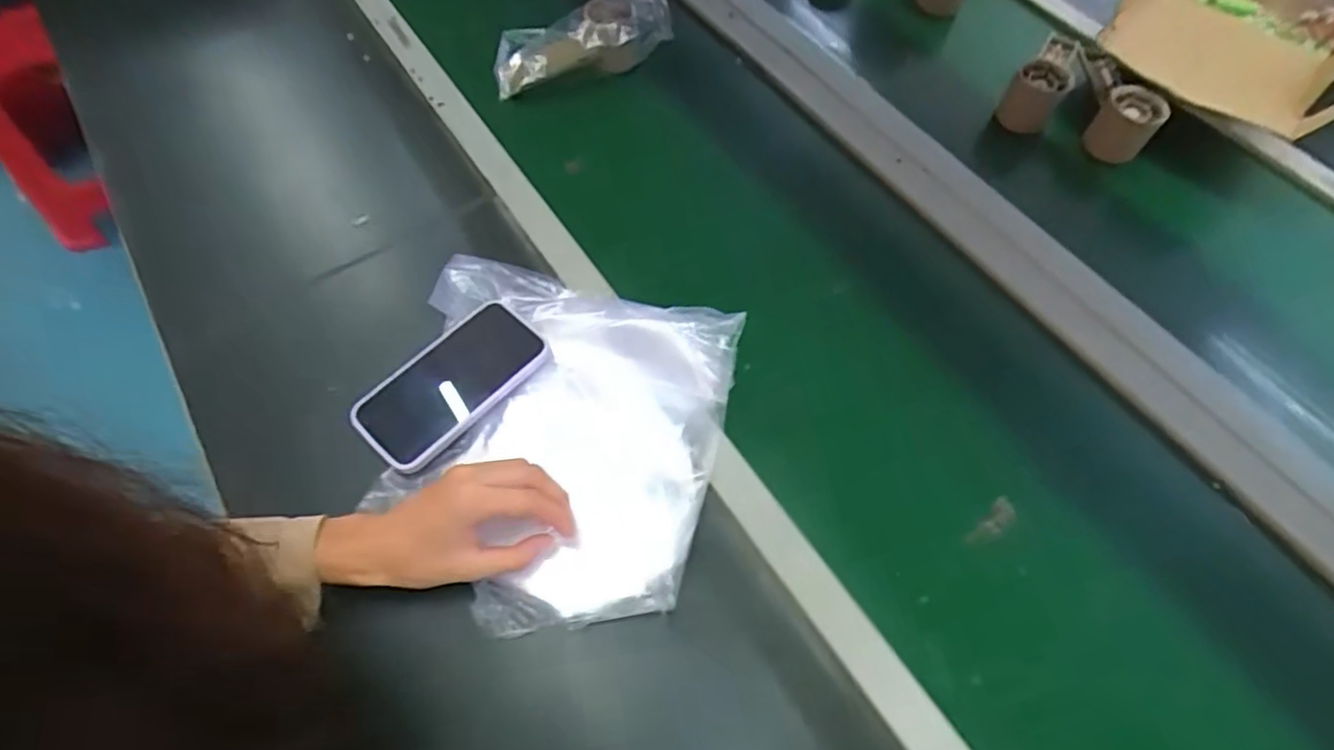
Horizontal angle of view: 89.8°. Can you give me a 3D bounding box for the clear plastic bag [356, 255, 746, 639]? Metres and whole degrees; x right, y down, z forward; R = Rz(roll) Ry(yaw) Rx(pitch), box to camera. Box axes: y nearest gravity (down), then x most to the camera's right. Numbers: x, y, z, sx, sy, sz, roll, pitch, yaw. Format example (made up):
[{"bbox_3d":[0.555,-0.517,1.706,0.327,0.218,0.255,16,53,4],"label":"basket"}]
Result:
[{"bbox_3d":[-0.088,0.046,0.500,0.242,0.031,0.260,13,66,8],"label":"clear plastic bag"}]

